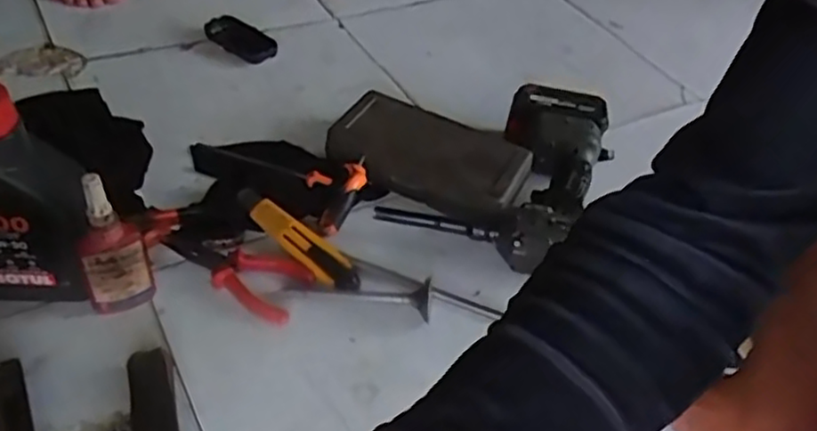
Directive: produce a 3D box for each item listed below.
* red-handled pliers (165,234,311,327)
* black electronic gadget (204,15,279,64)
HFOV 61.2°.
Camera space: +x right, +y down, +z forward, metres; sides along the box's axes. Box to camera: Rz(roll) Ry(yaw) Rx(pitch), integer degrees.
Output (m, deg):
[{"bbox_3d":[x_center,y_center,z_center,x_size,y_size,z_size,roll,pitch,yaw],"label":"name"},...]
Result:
[{"bbox_3d":[-0.165,0.046,0.669,0.145,0.020,0.063,28,48,21],"label":"red-handled pliers"},{"bbox_3d":[-0.236,-0.246,0.965,0.102,0.025,0.052,28,48,20],"label":"black electronic gadget"}]

